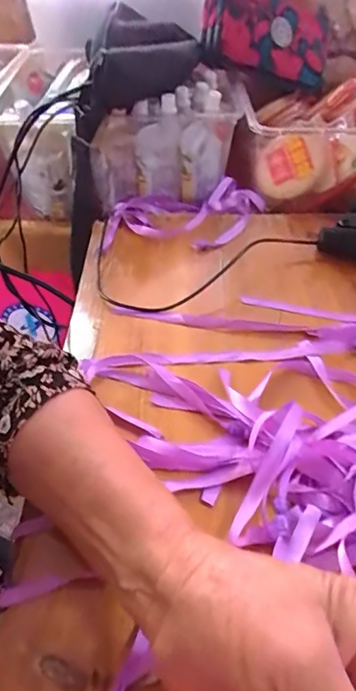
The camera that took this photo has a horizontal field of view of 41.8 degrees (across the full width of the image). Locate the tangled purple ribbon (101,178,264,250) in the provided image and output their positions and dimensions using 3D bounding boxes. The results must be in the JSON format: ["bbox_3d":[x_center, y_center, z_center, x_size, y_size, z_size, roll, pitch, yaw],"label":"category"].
[{"bbox_3d":[0.008,-0.152,0.546,0.180,0.021,0.139,-1,46,-2],"label":"tangled purple ribbon"}]

